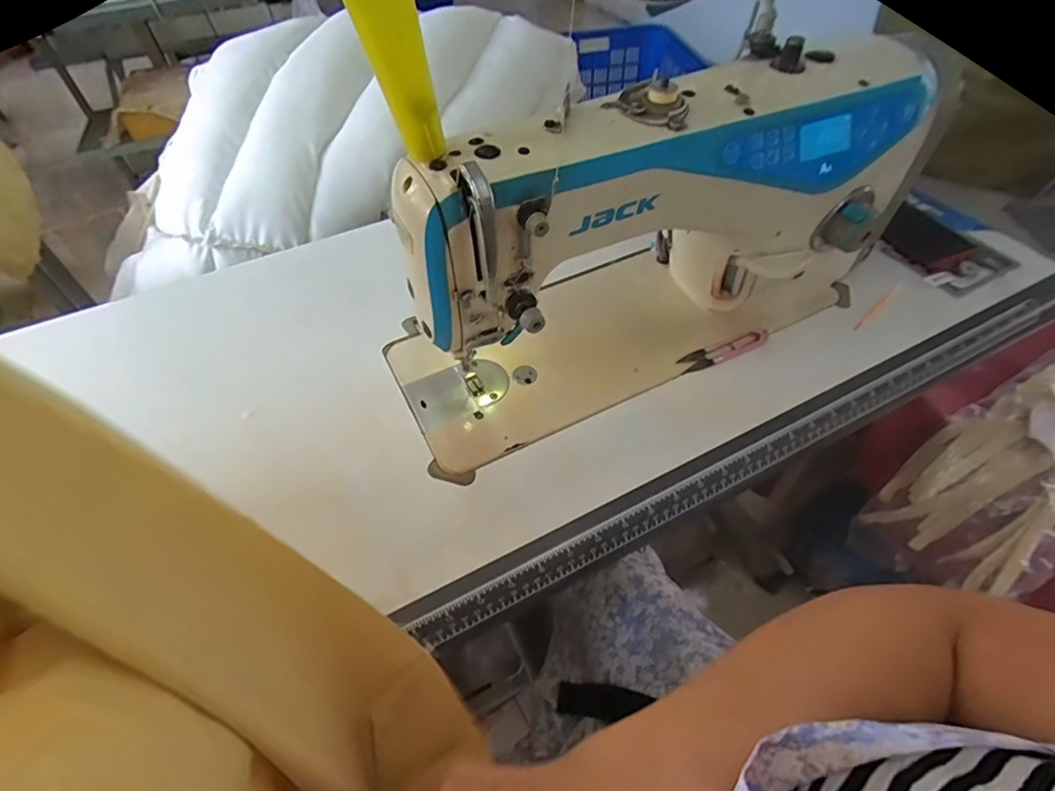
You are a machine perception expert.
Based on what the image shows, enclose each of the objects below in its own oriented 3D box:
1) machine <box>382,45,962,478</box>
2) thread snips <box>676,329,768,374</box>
[{"bbox_3d":[0.099,-0.136,0.484,0.458,0.240,0.176,-23,55,-19],"label":"machine"},{"bbox_3d":[0.202,-0.046,0.543,0.100,0.010,0.023,-15,53,-11],"label":"thread snips"}]

